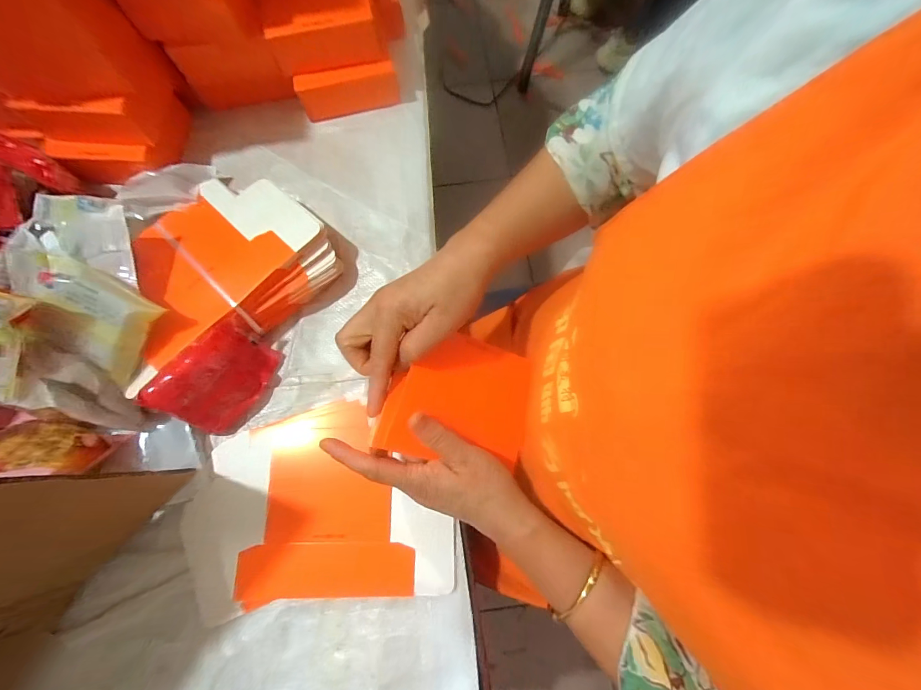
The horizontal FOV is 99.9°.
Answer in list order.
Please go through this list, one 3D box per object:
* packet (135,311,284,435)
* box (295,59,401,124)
[{"bbox_3d":[-0.241,0.030,0.387,0.025,0.088,0.105,8,61,37],"label":"packet"},{"bbox_3d":[-0.144,-0.328,0.503,0.125,0.054,0.021,-14,75,-5],"label":"box"}]

